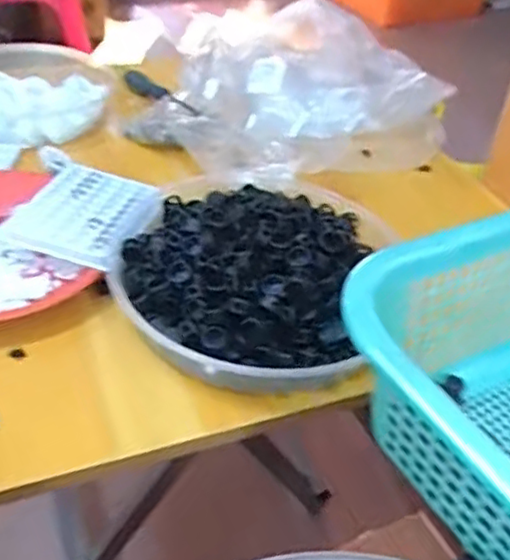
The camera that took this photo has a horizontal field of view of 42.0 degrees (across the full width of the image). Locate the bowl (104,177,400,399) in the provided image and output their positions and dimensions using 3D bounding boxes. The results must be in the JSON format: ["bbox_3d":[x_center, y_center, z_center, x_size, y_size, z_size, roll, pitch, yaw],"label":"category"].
[{"bbox_3d":[-0.003,-0.012,0.503,0.188,0.059,0.231,14,40,10],"label":"bowl"}]

